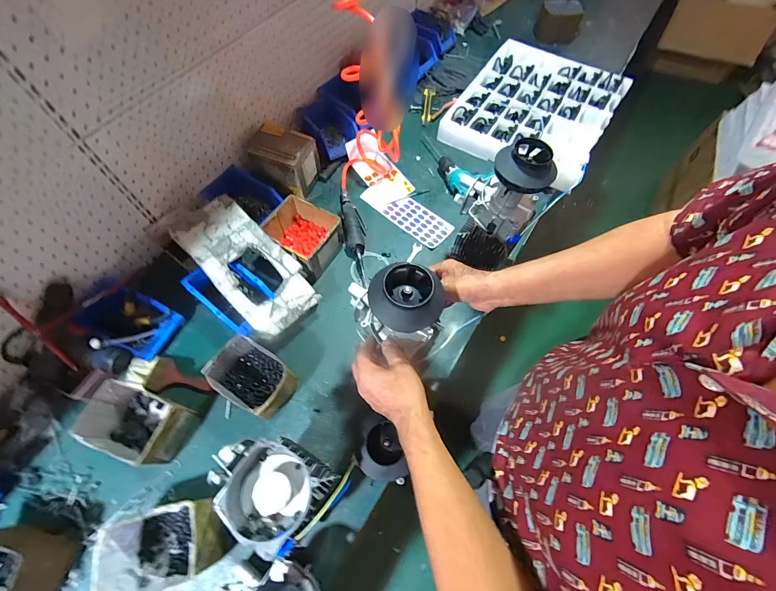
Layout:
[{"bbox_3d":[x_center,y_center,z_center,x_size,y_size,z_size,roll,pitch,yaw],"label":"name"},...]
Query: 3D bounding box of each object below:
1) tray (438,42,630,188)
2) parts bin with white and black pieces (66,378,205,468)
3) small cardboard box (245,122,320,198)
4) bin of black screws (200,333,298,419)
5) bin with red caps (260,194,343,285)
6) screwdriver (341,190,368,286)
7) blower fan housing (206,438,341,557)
[{"bbox_3d":[0.468,-0.600,1.053,0.430,0.051,0.527,30,67,13],"label":"tray"},{"bbox_3d":[-0.469,0.242,0.635,0.157,0.093,0.120,22,65,10],"label":"parts bin with white and black pieces"},{"bbox_3d":[-0.277,-0.366,0.903,0.159,0.123,0.116,20,65,9],"label":"small cardboard box"},{"bbox_3d":[-0.269,0.163,0.676,0.150,0.079,0.110,27,66,12],"label":"bin of black screws"},{"bbox_3d":[-0.207,-0.139,0.818,0.158,0.092,0.143,26,66,11],"label":"bin with red caps"},{"bbox_3d":[-0.086,-0.160,0.873,0.055,0.040,0.284,-7,64,-4],"label":"screwdriver"},{"bbox_3d":[-0.177,0.271,0.489,0.165,0.071,0.120,32,67,14],"label":"blower fan housing"}]

